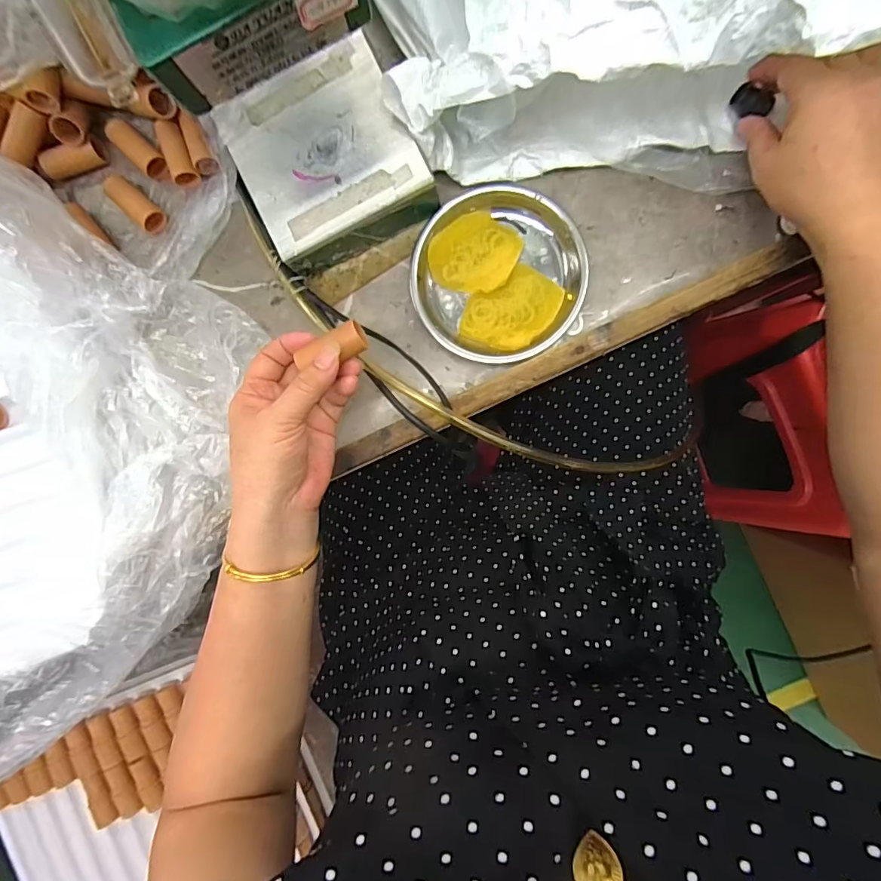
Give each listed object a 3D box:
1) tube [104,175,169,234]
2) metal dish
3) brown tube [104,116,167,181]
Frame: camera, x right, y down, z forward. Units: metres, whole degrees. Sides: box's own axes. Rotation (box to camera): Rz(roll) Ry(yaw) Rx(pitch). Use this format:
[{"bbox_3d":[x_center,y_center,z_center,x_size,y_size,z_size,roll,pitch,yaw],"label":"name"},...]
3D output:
[{"bbox_3d":[-0.245,-0.190,0.388,0.049,0.016,0.019,44,95,1],"label":"tube"},{"bbox_3d":[0.045,-0.127,0.375,0.131,0.017,0.124,0,93,4],"label":"metal dish"},{"bbox_3d":[-0.244,-0.234,0.384,0.018,0.014,0.050,-44,102,5],"label":"brown tube"}]

